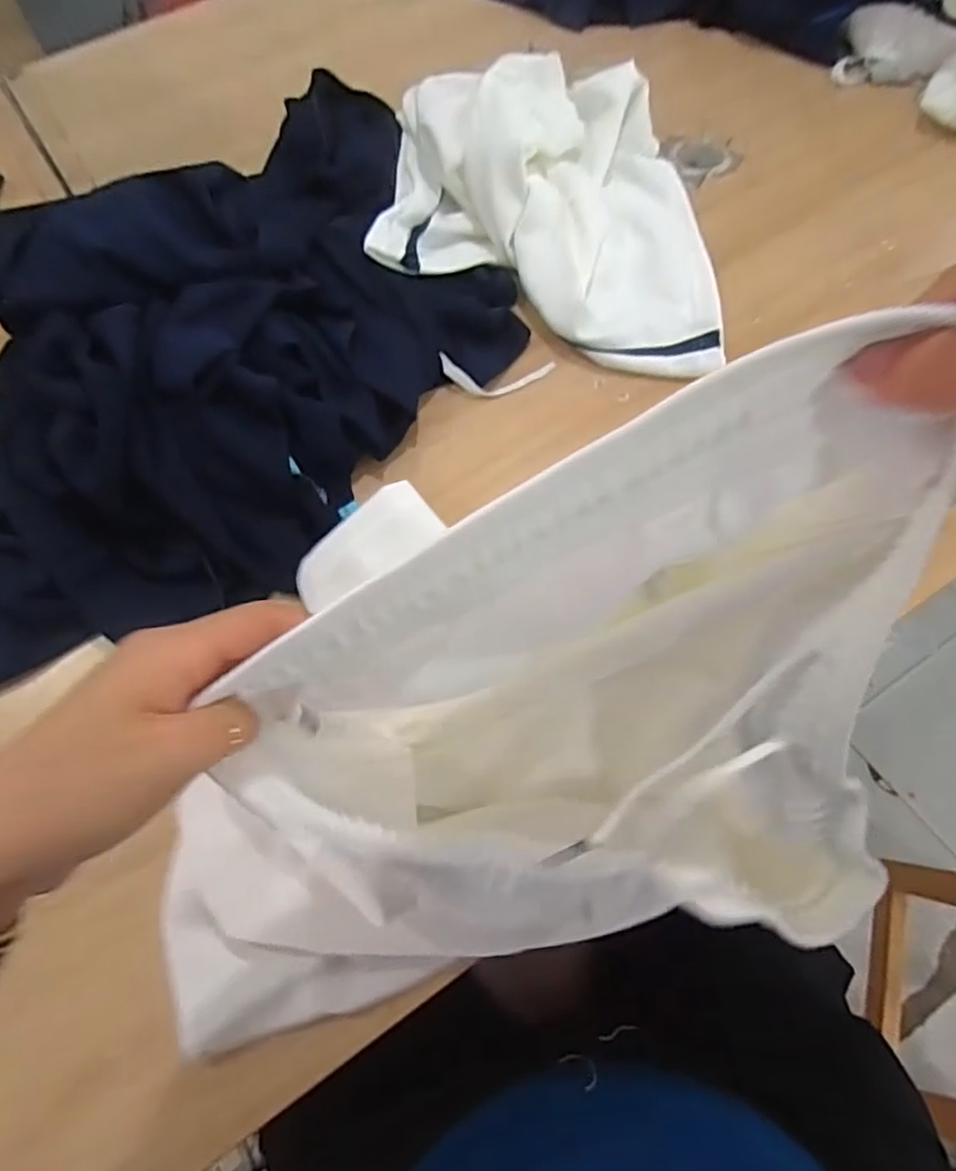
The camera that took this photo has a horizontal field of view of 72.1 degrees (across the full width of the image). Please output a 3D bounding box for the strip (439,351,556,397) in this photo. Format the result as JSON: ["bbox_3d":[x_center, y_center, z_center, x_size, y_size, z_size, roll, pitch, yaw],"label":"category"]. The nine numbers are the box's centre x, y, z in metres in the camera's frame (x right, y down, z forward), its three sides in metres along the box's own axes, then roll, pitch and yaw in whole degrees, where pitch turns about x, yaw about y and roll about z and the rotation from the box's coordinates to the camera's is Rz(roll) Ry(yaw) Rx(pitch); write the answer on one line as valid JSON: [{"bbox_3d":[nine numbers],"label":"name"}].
[{"bbox_3d":[0.017,-0.188,0.593,0.102,0.006,0.037,4,82,-4],"label":"strip"}]

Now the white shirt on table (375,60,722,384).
[{"bbox_3d":[0.072,-0.364,0.629,0.318,0.076,0.320,6,65,6],"label":"white shirt on table"}]

